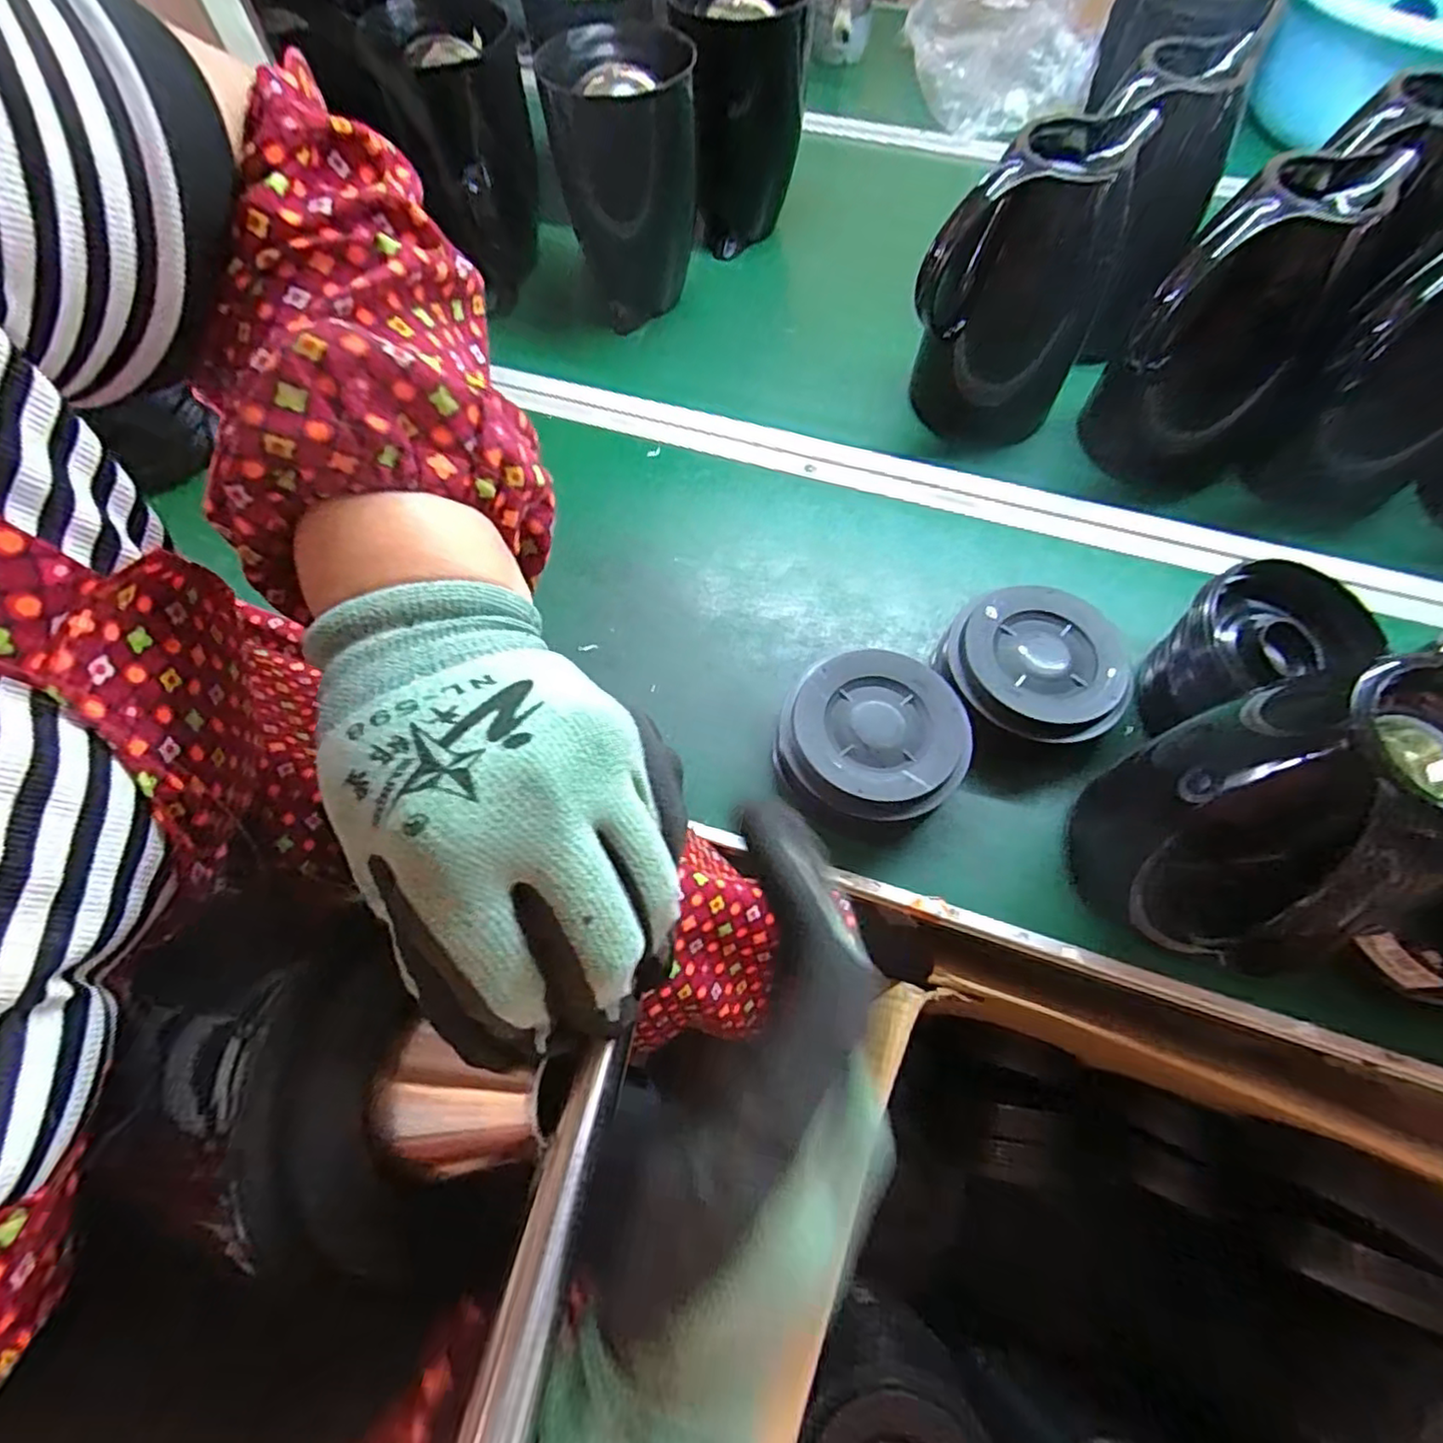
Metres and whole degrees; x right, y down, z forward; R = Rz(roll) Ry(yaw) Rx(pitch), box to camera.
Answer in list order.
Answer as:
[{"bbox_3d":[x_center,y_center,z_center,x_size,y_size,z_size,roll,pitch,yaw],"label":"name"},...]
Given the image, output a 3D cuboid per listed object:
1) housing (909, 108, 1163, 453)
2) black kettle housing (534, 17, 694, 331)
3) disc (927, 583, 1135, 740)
[{"bbox_3d":[0.242,-0.349,0.531,0.121,0.186,0.149,29,70,14],"label":"housing"},{"bbox_3d":[-0.081,-0.475,0.601,0.120,0.185,0.114,-15,66,-4],"label":"black kettle housing"},{"bbox_3d":[0.215,-0.035,0.469,0.119,0.048,0.113,-1,66,2],"label":"disc"}]

